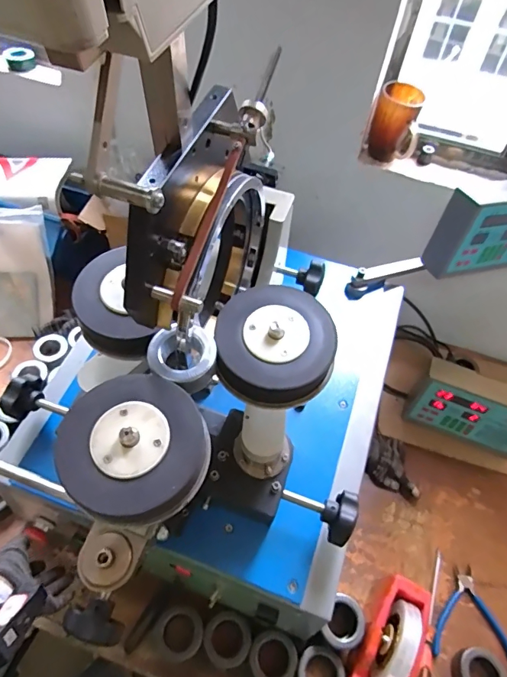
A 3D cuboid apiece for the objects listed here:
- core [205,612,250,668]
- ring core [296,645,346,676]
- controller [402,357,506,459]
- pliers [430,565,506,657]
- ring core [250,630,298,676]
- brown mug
[{"bbox_3d":[-0.039,0.453,0.648,0.067,0.037,0.067,3,51,-4],"label":"core"},{"bbox_3d":[0.096,0.489,0.627,0.065,0.039,0.068,3,51,-4],"label":"ring core"},{"bbox_3d":[0.431,0.140,0.850,0.226,0.144,0.074,18,52,8],"label":"controller"},{"bbox_3d":[0.352,0.449,0.709,0.132,0.021,0.141,11,51,2],"label":"pliers"},{"bbox_3d":[0.030,0.474,0.638,0.070,0.045,0.068,3,51,-4],"label":"ring core"},{"bbox_3d":[0.272,-0.408,0.832,0.086,0.125,0.072,22,53,11],"label":"brown mug"}]

